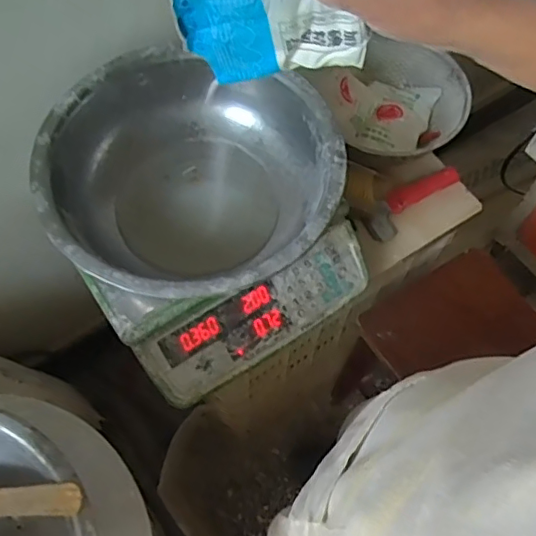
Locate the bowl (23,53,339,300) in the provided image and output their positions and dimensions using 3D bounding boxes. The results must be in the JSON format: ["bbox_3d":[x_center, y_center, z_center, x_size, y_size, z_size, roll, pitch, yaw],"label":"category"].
[{"bbox_3d":[-0.092,-0.088,0.656,0.322,0.120,0.294,1,63,-1],"label":"bowl"}]

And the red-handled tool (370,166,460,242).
[{"bbox_3d":[0.215,-0.105,0.836,0.165,0.035,0.051,-35,69,-18],"label":"red-handled tool"}]

